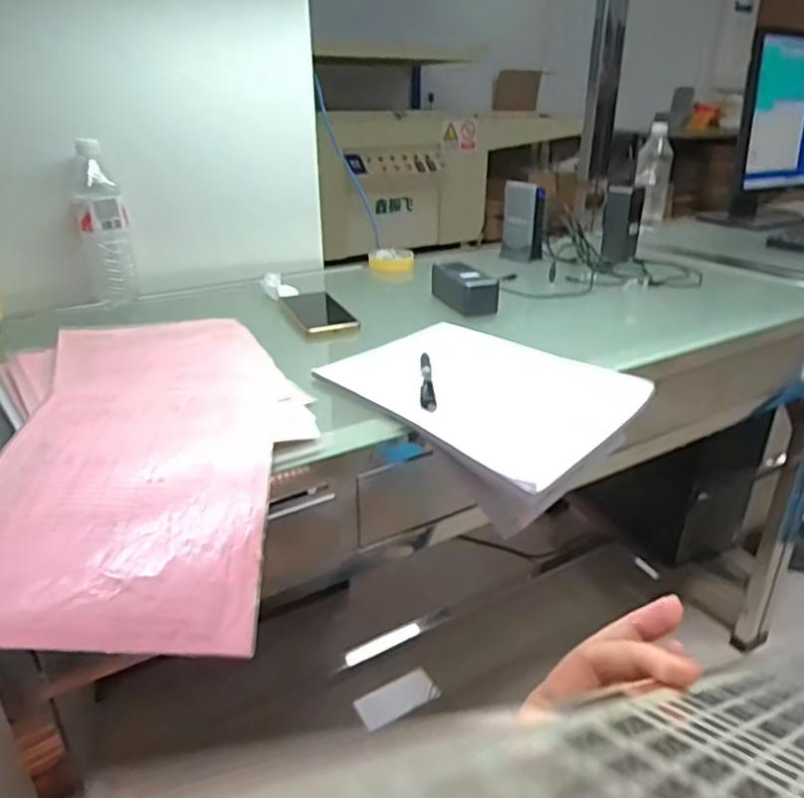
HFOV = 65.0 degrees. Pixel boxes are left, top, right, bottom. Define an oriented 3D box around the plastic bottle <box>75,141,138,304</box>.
[{"bbox_3d":[-0.431,-0.249,0.916,0.066,0.224,0.076,-12,28,-21],"label":"plastic bottle"}]

